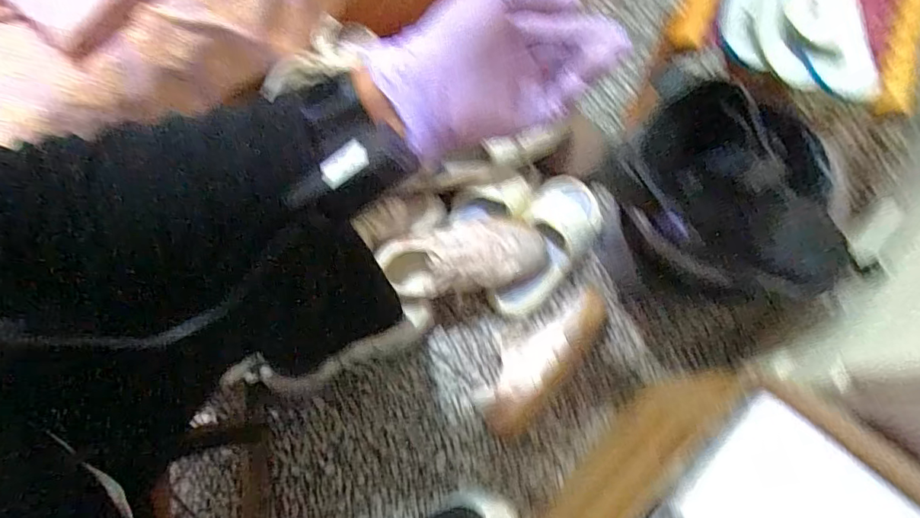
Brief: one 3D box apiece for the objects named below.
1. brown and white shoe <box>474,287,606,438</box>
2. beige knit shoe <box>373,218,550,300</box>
[{"bbox_3d":[0.117,0.140,0.691,0.078,0.089,0.233,40,79,13],"label":"brown and white shoe"},{"bbox_3d":[0.001,-0.003,0.694,0.238,0.086,0.106,-11,73,0],"label":"beige knit shoe"}]

